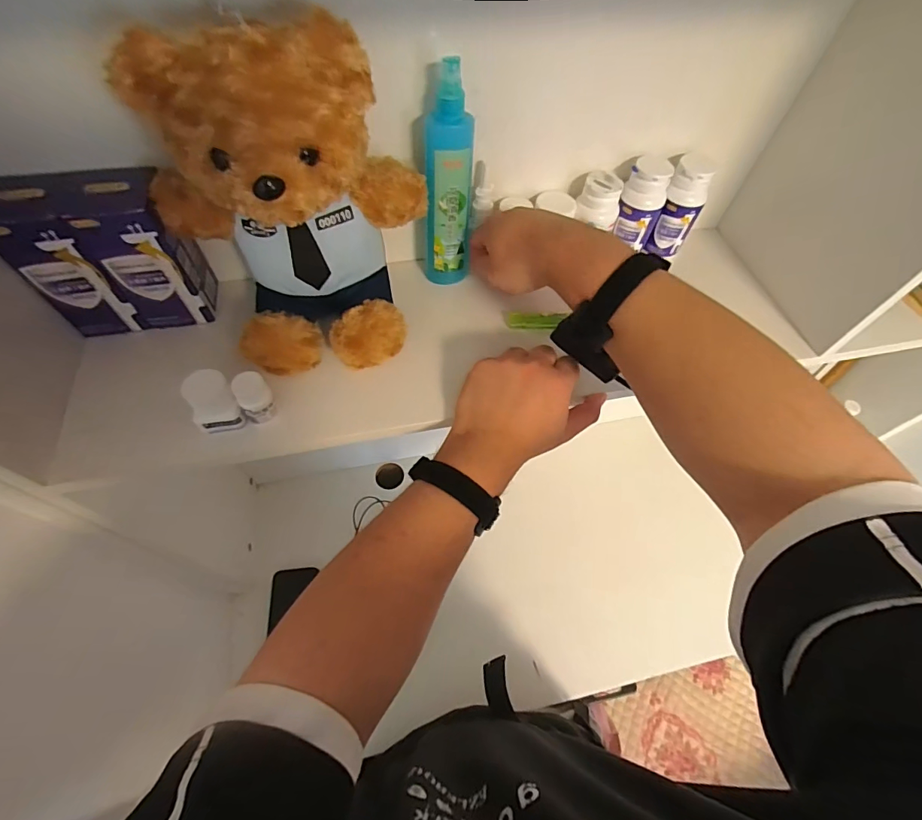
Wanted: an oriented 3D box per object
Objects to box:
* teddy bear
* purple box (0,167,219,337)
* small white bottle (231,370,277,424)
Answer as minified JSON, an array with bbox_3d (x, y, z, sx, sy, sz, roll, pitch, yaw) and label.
[{"bbox_3d":[-0.120,-0.149,0.353,0.192,0.219,0.140,-25,63,-18],"label":"teddy bear"},{"bbox_3d":[-0.308,-0.135,0.391,0.127,0.132,0.064,-13,60,-12],"label":"purple box"},{"bbox_3d":[-0.175,-0.009,0.376,0.026,0.043,0.026,-27,64,-18],"label":"small white bottle"}]

